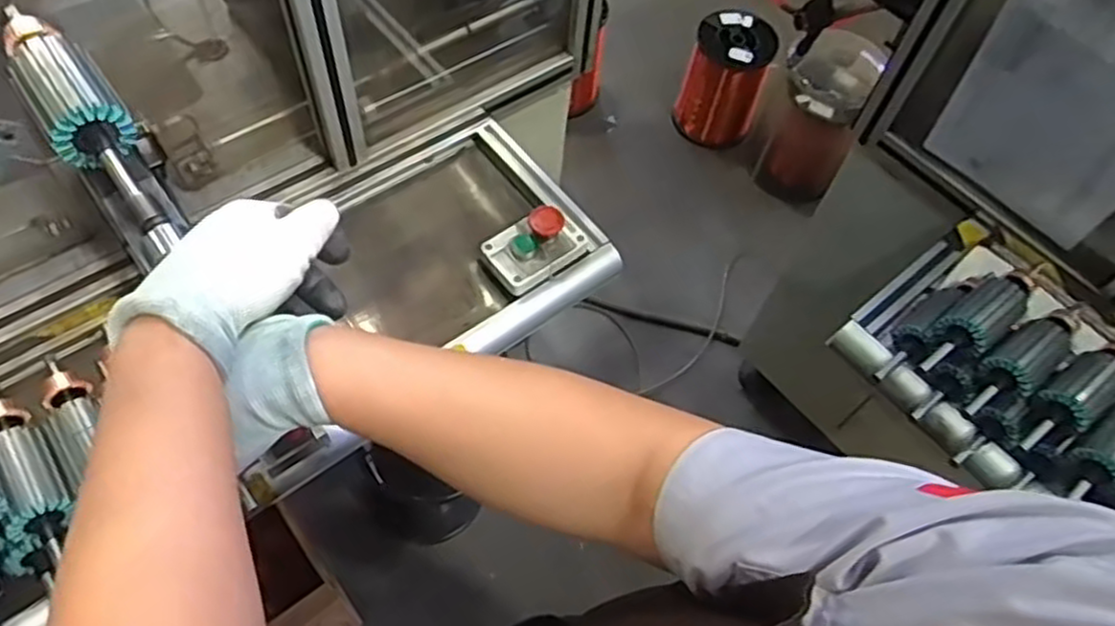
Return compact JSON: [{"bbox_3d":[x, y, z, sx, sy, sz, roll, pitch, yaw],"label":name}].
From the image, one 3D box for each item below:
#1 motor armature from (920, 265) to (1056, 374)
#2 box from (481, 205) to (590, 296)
[{"bbox_3d":[0.458,-0.004,0.797,0.187,0.042,0.046,-33,67,-22],"label":"motor armature"},{"bbox_3d":[-0.021,-0.075,0.821,0.113,0.061,0.072,-27,65,-19],"label":"box"}]

